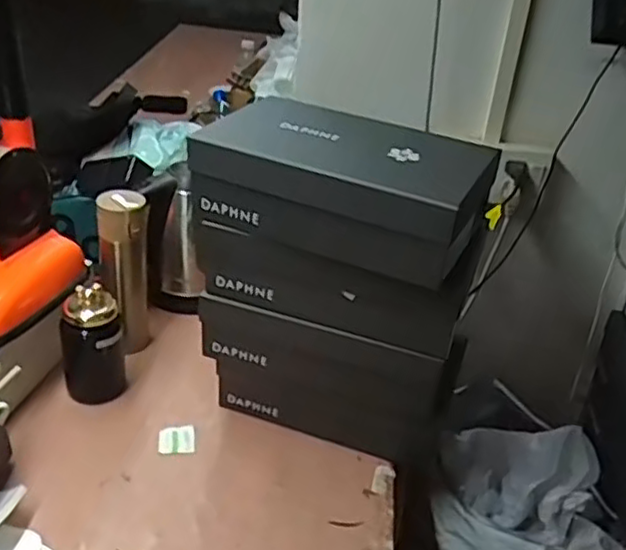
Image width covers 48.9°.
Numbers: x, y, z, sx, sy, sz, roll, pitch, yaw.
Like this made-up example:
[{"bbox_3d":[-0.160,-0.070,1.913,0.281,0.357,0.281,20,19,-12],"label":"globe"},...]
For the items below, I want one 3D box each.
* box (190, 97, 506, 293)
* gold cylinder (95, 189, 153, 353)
[{"bbox_3d":[0.035,-0.106,0.757,0.288,0.106,0.172,19,33,19],"label":"box"},{"bbox_3d":[-0.265,-0.001,0.965,0.059,0.241,0.071,-7,34,-22],"label":"gold cylinder"}]

